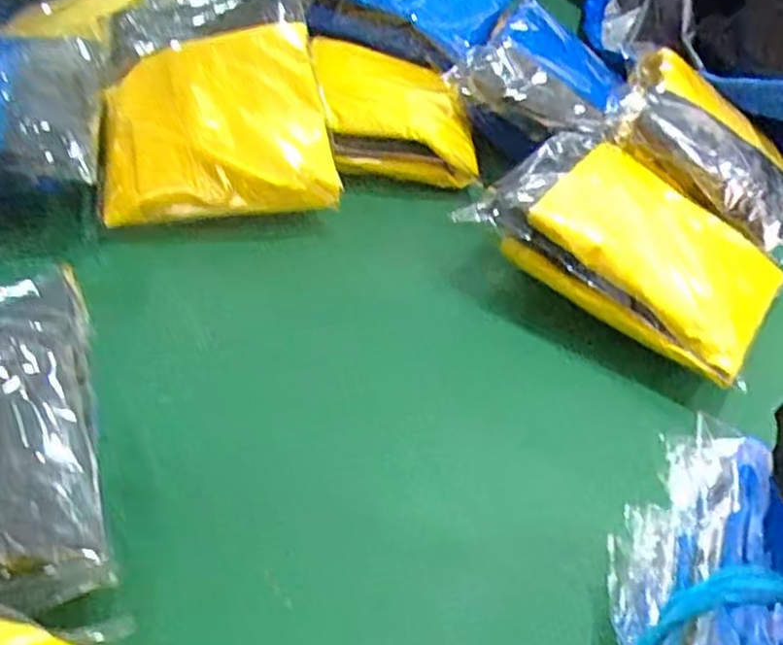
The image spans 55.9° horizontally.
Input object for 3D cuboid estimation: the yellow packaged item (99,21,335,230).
[{"bbox_3d":[-0.160,-0.178,0.693,0.211,0.143,0.127,-4,45,-12],"label":"yellow packaged item"}]

